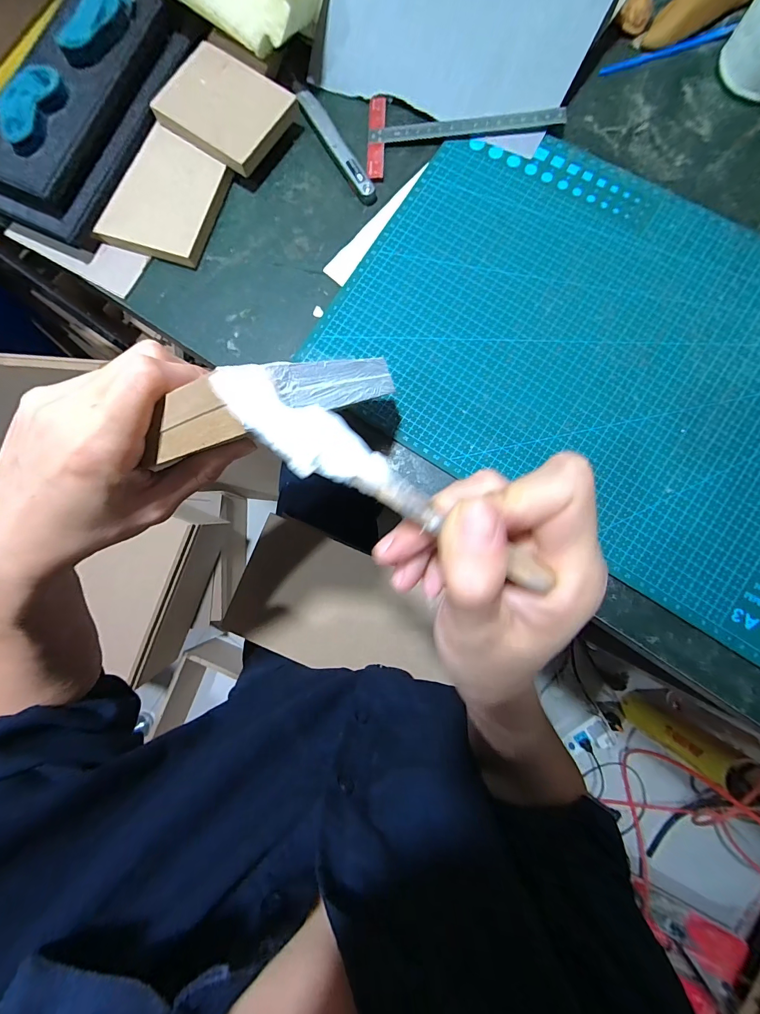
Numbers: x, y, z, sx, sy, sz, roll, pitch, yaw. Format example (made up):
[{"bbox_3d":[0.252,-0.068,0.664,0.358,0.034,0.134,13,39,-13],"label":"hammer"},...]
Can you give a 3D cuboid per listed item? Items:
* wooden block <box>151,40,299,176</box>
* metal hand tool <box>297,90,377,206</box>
[{"bbox_3d":[-0.139,-0.356,0.324,0.108,0.010,0.084,34,88,6],"label":"wooden block"},{"bbox_3d":[-0.039,-0.324,0.327,0.017,0.009,0.122,-31,83,0],"label":"metal hand tool"}]

